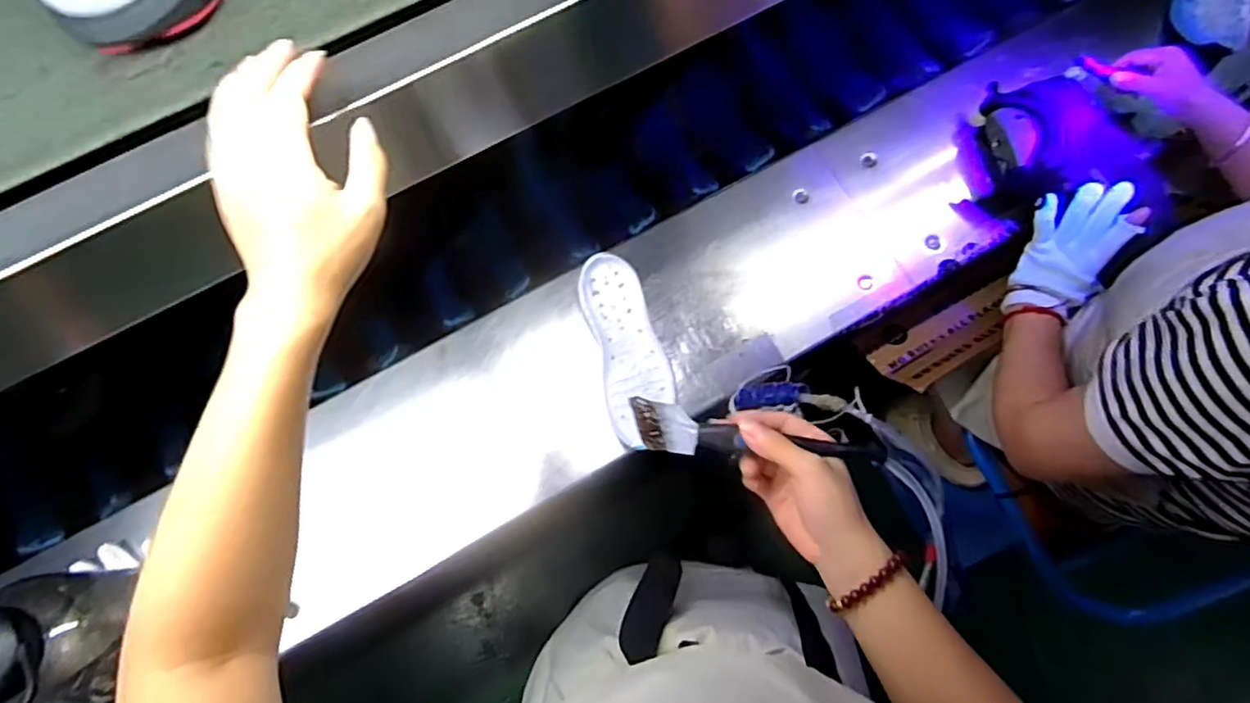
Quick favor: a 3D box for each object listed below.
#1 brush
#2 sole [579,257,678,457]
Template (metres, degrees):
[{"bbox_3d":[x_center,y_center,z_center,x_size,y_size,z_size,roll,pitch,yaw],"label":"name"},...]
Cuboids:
[{"bbox_3d":[0.088,0.060,0.444,0.174,0.011,0.034,5,75,16],"label":"brush"},{"bbox_3d":[0.005,-0.008,0.766,0.087,0.049,0.229,-15,76,-3],"label":"sole"}]

